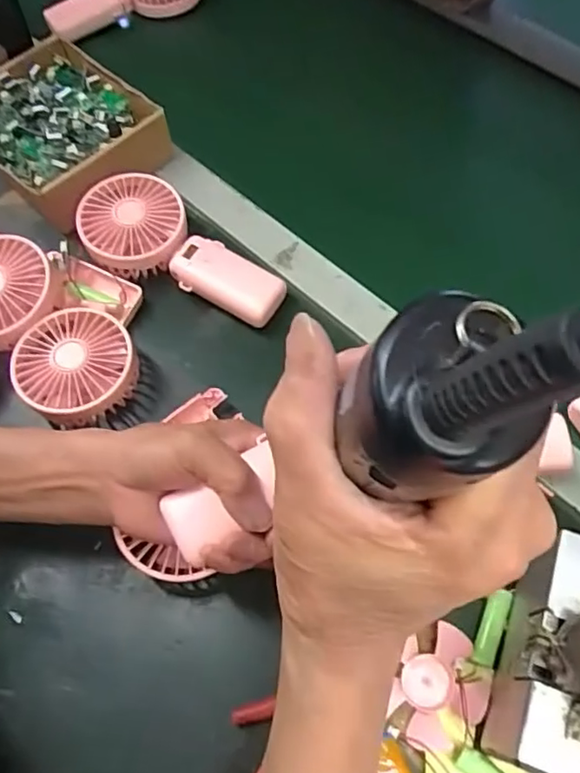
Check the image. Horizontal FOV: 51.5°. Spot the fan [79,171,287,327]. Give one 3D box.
[{"bbox_3d":[-0.093,-0.113,0.513,0.186,0.038,0.087,31,66,5],"label":"fan"}]

